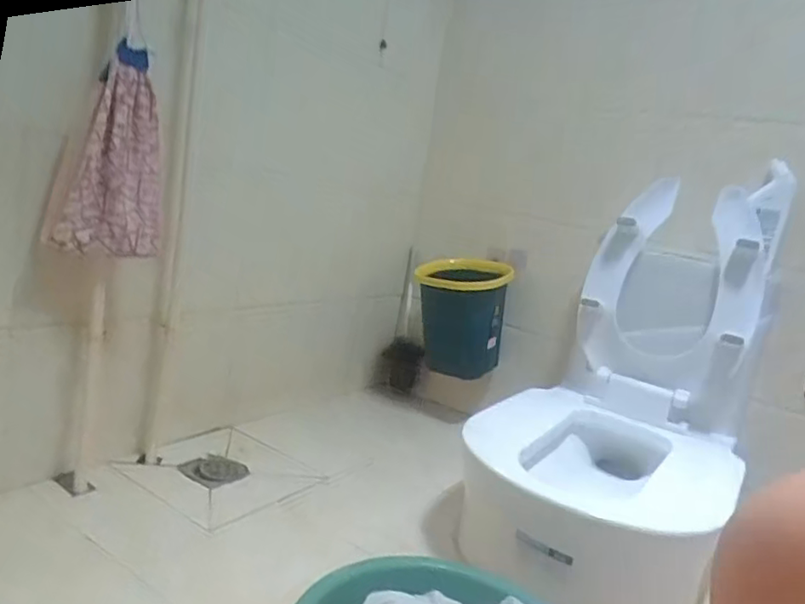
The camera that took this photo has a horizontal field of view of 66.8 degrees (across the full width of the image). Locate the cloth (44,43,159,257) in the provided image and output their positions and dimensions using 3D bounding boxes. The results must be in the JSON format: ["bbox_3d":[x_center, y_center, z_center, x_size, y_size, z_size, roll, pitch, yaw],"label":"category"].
[{"bbox_3d":[-0.454,-0.237,0.977,0.021,0.322,0.165,19,9,41],"label":"cloth"}]

